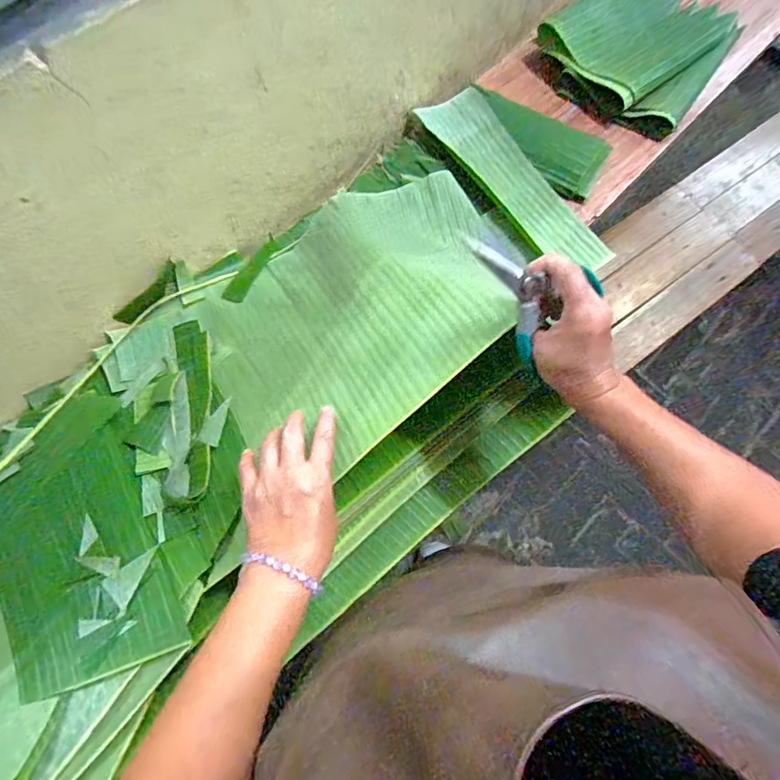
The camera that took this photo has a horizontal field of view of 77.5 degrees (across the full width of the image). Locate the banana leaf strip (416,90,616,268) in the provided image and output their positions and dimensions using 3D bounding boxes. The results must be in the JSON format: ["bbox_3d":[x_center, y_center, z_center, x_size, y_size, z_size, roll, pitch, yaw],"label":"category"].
[{"bbox_3d":[0.179,-0.305,0.708,0.105,0.026,0.349,-30,73,-12],"label":"banana leaf strip"}]

